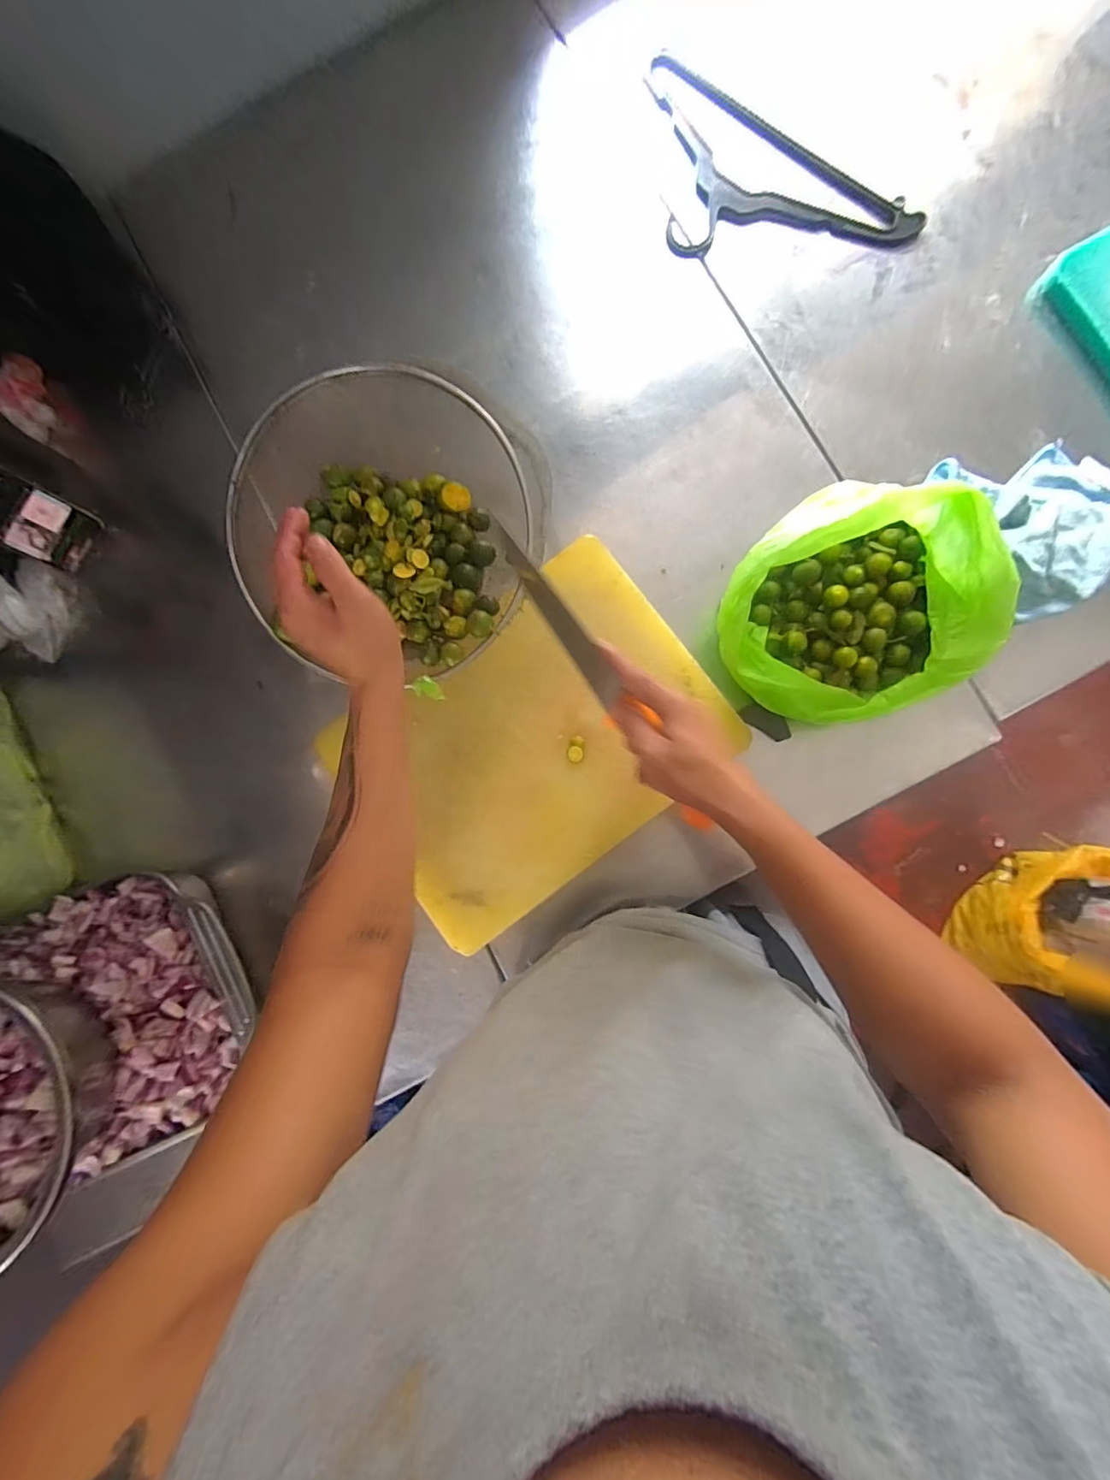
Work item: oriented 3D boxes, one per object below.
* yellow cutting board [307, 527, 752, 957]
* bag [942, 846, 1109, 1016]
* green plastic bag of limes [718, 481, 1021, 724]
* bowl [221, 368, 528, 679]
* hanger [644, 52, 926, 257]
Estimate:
[{"bbox_3d":[-0.025,0.003,0.568,0.394,0.019,0.288,-38,86,1],"label":"yellow cutting board"},{"bbox_3d":[1.123,0.398,1.132,0.257,0.397,0.322,-1,86,3],"label":"bag"},{"bbox_3d":[0.296,-0.132,0.517,0.252,0.124,0.220,-26,84,3],"label":"green plastic bag of limes"},{"bbox_3d":[-0.177,-0.214,0.539,0.303,0.105,0.303,0,88,1],"label":"bowl"},{"bbox_3d":[0.228,-0.660,0.614,0.383,0.011,0.192,38,90,7],"label":"hanger"}]

